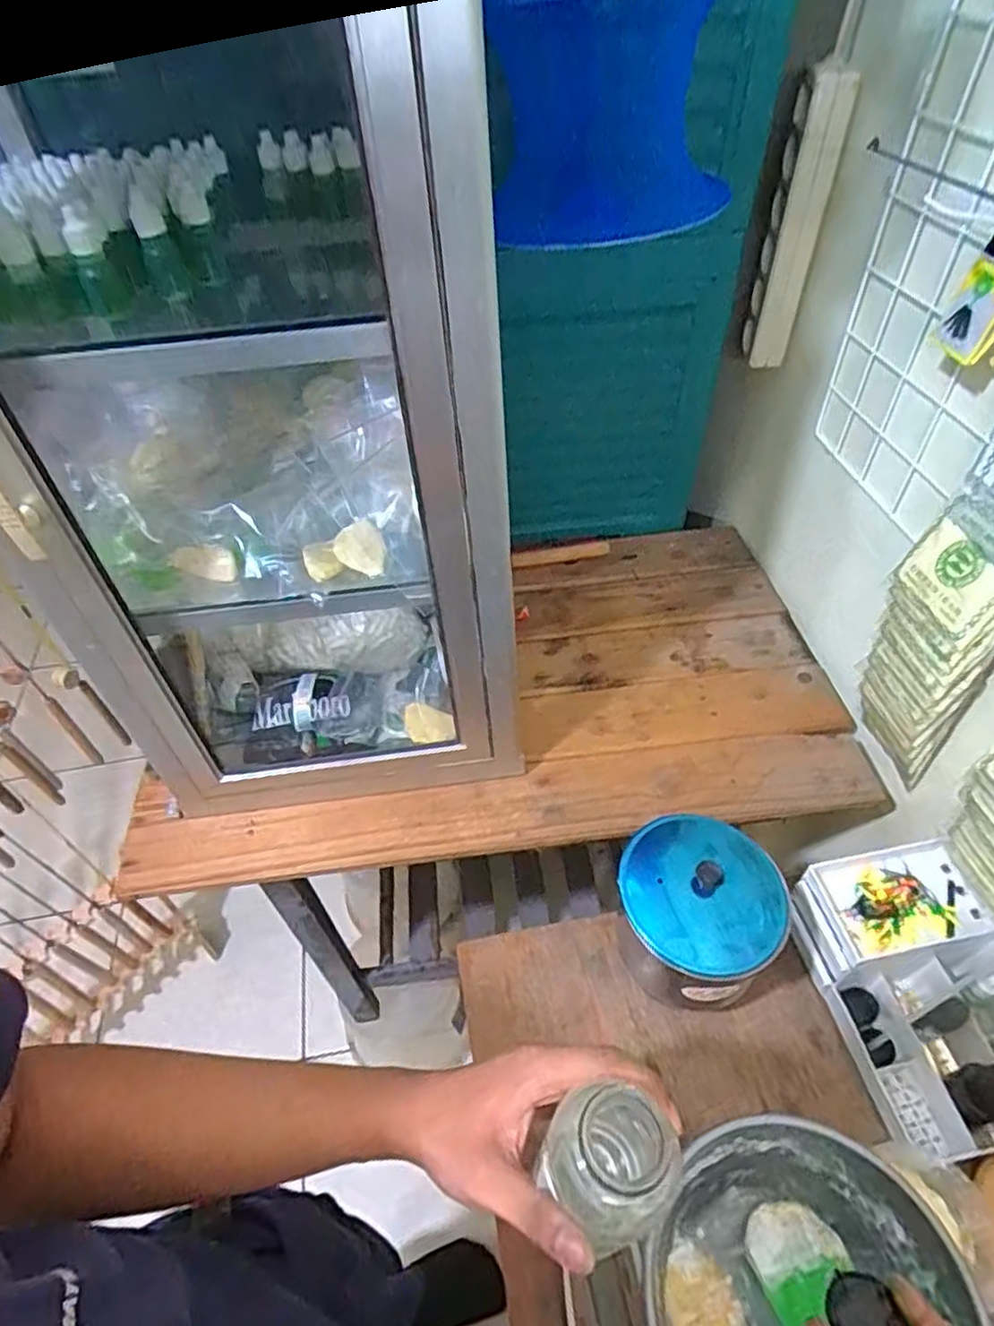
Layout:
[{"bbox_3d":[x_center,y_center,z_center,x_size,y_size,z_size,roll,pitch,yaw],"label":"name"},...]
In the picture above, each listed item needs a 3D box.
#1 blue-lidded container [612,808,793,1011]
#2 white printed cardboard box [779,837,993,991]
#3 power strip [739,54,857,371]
[{"bbox_3d":[0.175,0.220,0.629,0.129,0.153,0.135,-2,48,2],"label":"blue-lidded container"},{"bbox_3d":[0.361,0.236,0.647,0.151,0.072,0.101,-12,49,-7],"label":"white printed cardboard box"},{"bbox_3d":[0.296,-0.434,0.700,0.050,0.253,0.054,14,51,15],"label":"power strip"}]

